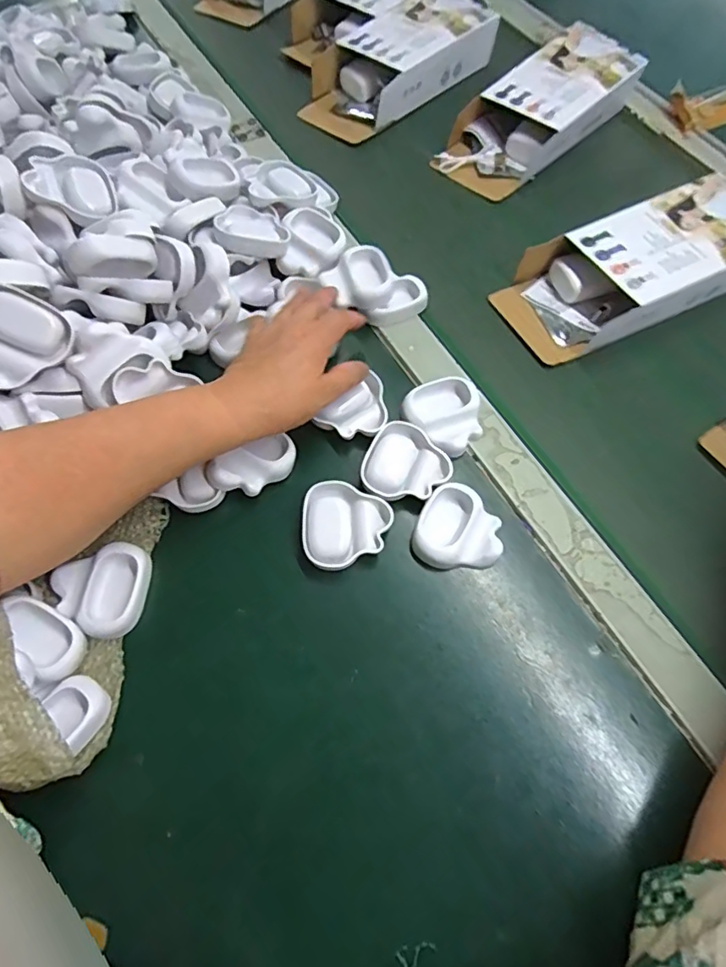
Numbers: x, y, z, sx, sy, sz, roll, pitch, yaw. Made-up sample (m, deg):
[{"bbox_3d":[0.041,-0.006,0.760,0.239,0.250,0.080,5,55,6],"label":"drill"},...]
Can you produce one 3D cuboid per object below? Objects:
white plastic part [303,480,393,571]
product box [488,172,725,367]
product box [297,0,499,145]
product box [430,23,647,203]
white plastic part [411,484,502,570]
[{"bbox_3d":[-0.011,0.029,0.372,0.060,0.014,0.062,2,66,-4],"label":"white plastic part"},{"bbox_3d":[0.248,-0.192,0.466,0.245,0.047,0.101,-20,69,-13],"label":"product box"},{"bbox_3d":[0.041,-0.480,0.589,0.232,0.057,0.107,-41,75,-20],"label":"product box"},{"bbox_3d":[0.194,-0.408,0.568,0.243,0.054,0.111,-40,75,-20],"label":"product box"},{"bbox_3d":[0.070,0.034,0.371,0.060,0.011,0.060,28,66,8],"label":"white plastic part"}]

